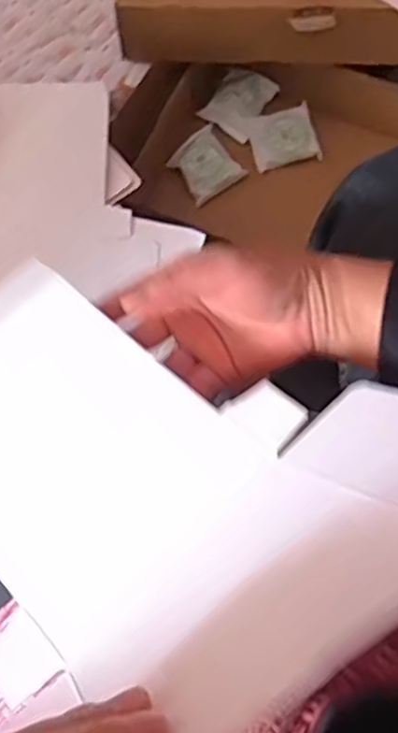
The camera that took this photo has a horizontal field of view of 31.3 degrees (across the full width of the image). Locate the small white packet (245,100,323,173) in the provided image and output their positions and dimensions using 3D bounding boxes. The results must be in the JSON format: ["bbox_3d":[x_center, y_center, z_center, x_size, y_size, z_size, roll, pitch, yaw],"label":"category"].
[{"bbox_3d":[0.117,-0.318,0.985,0.090,0.014,0.086,-12,70,-4],"label":"small white packet"}]

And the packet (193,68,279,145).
[{"bbox_3d":[0.055,-0.376,1.009,0.080,0.018,0.096,30,88,8],"label":"packet"}]

